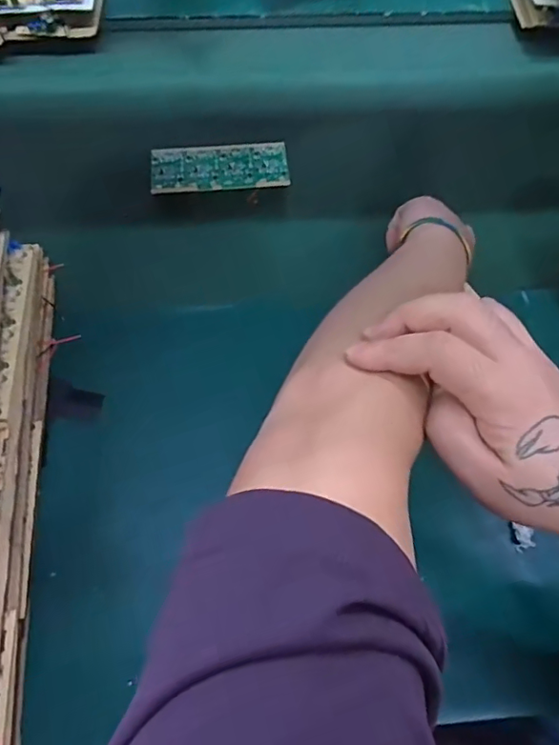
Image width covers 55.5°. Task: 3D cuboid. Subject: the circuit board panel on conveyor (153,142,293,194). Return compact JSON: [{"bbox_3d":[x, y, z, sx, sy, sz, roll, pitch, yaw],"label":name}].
[{"bbox_3d":[-0.060,-0.211,0.542,0.136,0.007,0.059,-5,67,-4],"label":"circuit board panel on conveyor"}]

